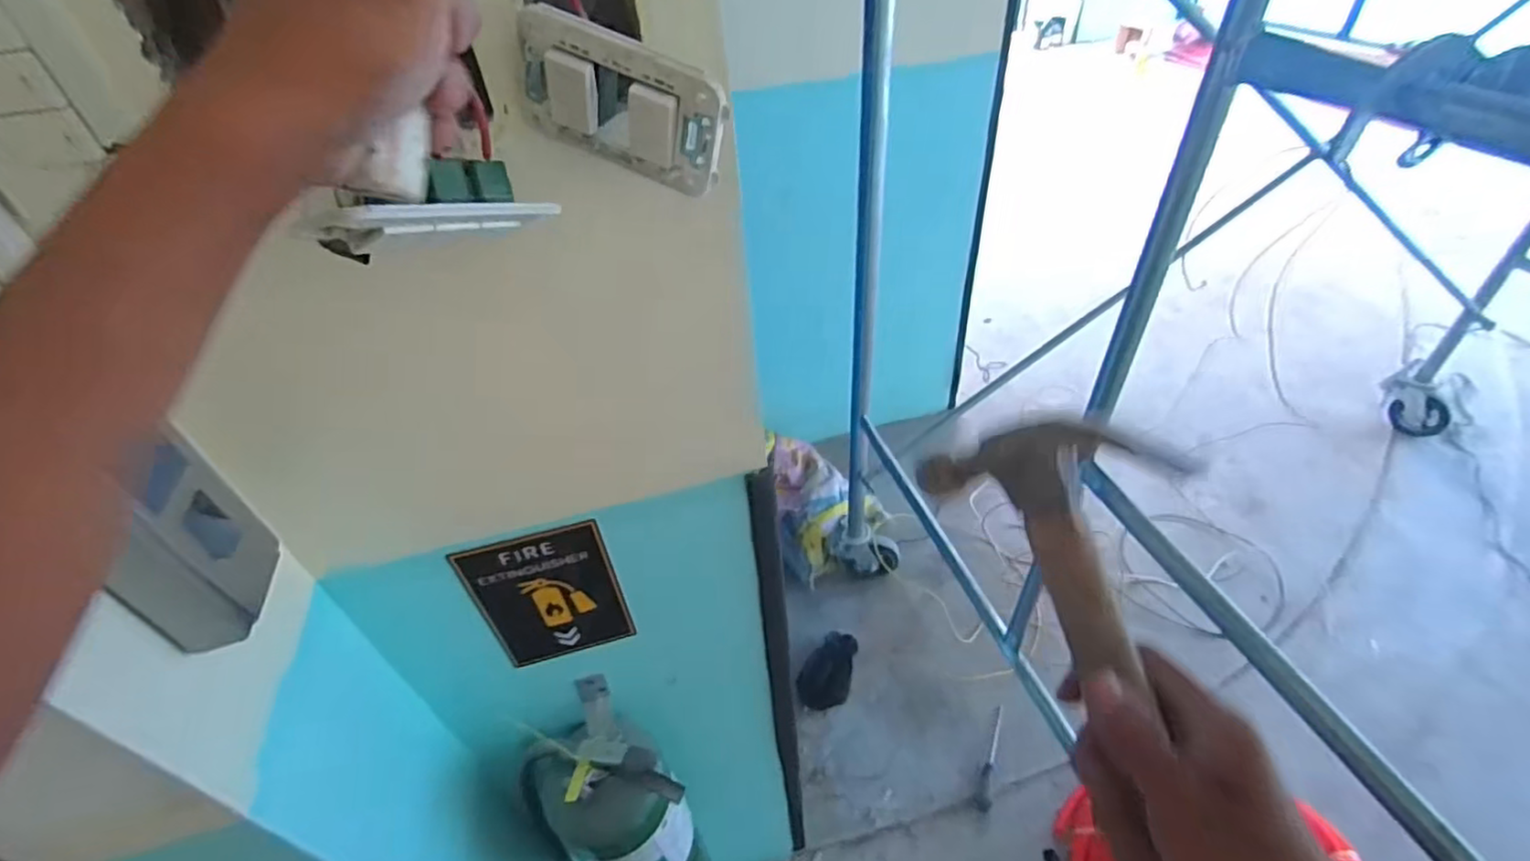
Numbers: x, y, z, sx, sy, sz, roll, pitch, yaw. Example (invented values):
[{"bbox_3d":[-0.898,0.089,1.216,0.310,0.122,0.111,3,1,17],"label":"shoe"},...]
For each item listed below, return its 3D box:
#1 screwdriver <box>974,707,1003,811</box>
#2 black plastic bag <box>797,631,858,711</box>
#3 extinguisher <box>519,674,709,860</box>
[{"bbox_3d":[0.492,0.711,1.430,0.032,0.026,0.228,14,45,19],"label":"screwdriver"},{"bbox_3d":[0.157,0.567,1.584,0.114,0.092,0.205,12,45,18],"label":"black plastic bag"},{"bbox_3d":[-0.184,0.492,0.812,0.170,0.442,0.151,31,53,33],"label":"extinguisher"}]

